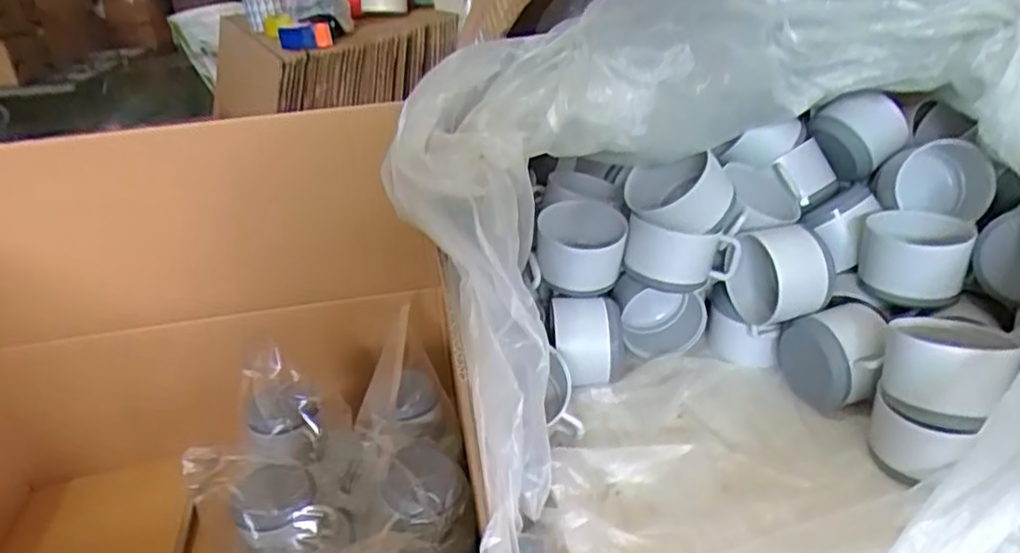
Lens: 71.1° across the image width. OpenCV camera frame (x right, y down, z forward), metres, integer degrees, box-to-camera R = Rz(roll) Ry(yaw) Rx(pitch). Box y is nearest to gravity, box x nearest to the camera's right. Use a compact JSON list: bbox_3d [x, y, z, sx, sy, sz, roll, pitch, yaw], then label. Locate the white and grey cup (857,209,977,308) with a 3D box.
[{"bbox_3d":[0.380,-0.021,0.674,0.088,0.063,0.089,12,31,28],"label":"white and grey cup"}]

